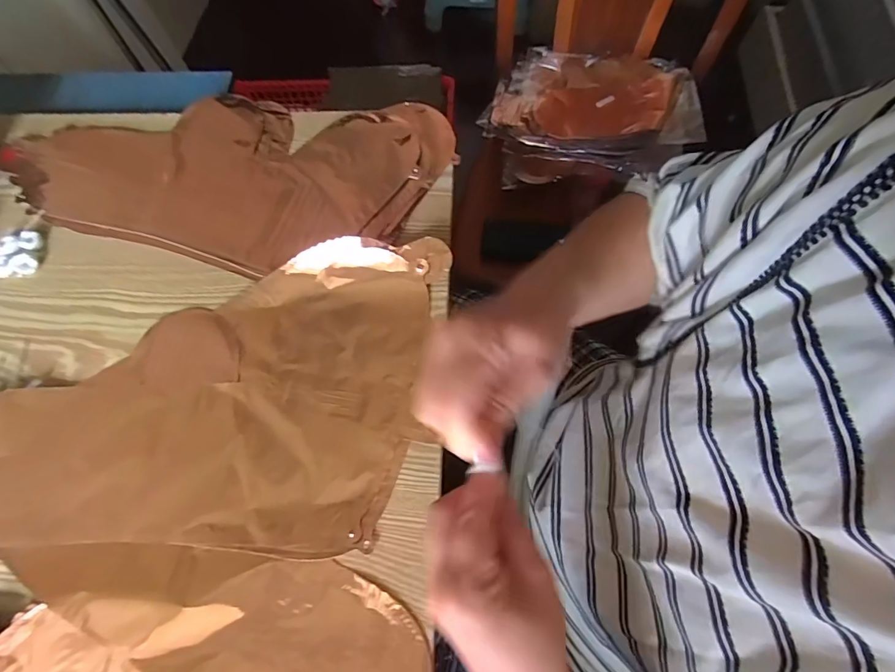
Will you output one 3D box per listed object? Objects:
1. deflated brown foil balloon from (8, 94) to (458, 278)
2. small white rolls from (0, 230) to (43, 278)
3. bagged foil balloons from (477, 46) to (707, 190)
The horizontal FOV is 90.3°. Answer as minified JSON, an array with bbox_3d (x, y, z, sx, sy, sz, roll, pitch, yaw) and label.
[{"bbox_3d":[-0.235,-0.170,0.475,0.452,0.019,0.209,5,69,5],"label":"deflated brown foil balloon"},{"bbox_3d":[-0.431,-0.081,0.444,0.045,0.008,0.047,-6,68,1],"label":"small white rolls"},{"bbox_3d":[0.251,-0.406,0.802,0.346,0.076,0.264,3,69,3],"label":"bagged foil balloons"}]

